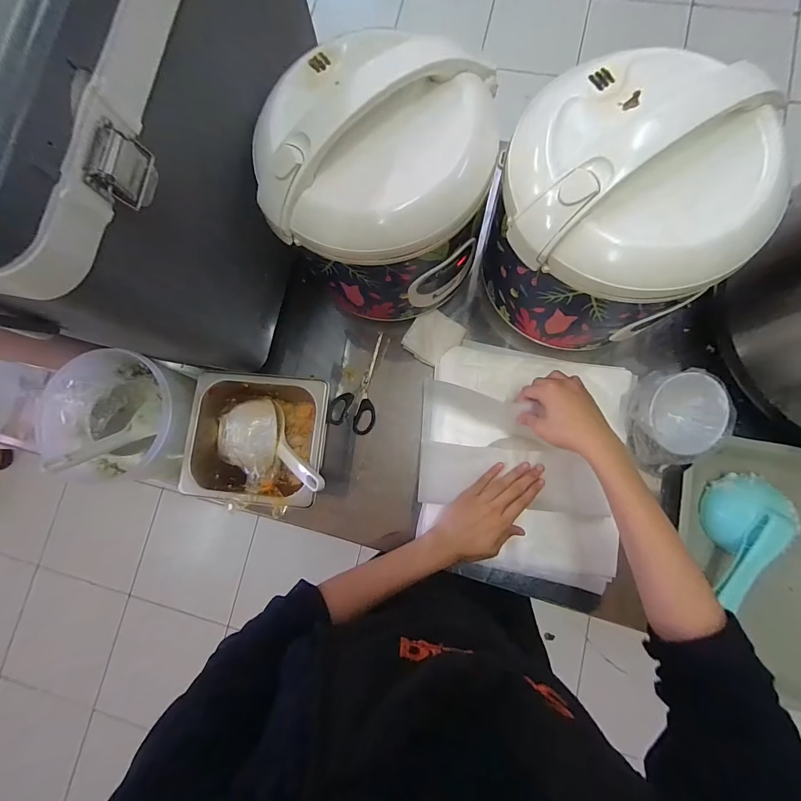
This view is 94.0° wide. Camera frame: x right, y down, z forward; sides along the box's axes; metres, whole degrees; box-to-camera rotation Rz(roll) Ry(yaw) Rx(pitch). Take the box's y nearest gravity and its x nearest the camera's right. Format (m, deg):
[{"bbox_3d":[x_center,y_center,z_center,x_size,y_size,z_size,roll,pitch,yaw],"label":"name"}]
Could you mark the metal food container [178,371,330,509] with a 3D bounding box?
[{"bbox_3d":[-0.179,0.055,0.505,0.169,0.098,0.154,6,82,5],"label":"metal food container"}]

